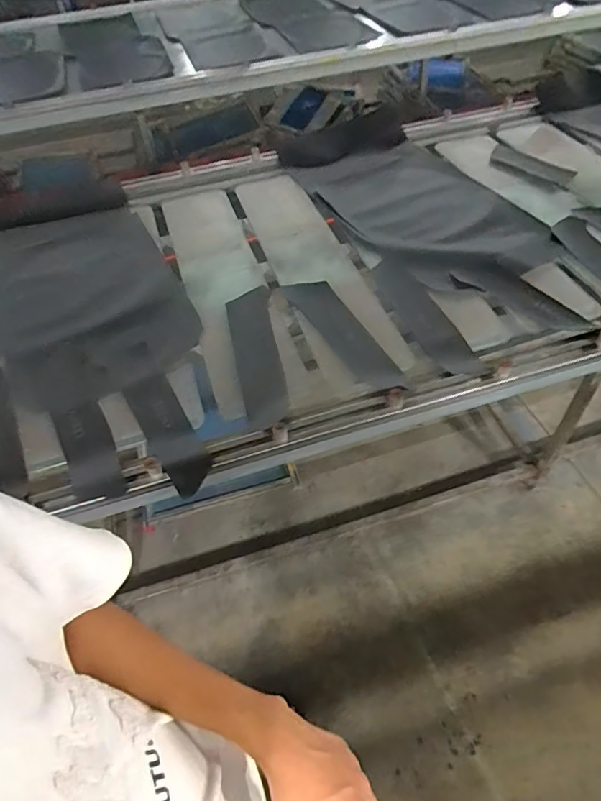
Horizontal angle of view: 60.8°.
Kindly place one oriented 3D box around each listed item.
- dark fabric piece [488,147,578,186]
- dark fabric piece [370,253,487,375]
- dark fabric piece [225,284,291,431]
[{"bbox_3d":[0.682,-0.706,1.532,0.063,0.037,0.253,-36,57,-24],"label":"dark fabric piece"},{"bbox_3d":[0.261,-0.202,1.138,0.090,0.020,0.432,-16,51,-9],"label":"dark fabric piece"},{"bbox_3d":[-0.090,-0.102,1.082,0.104,0.035,0.432,-11,50,-5],"label":"dark fabric piece"}]

